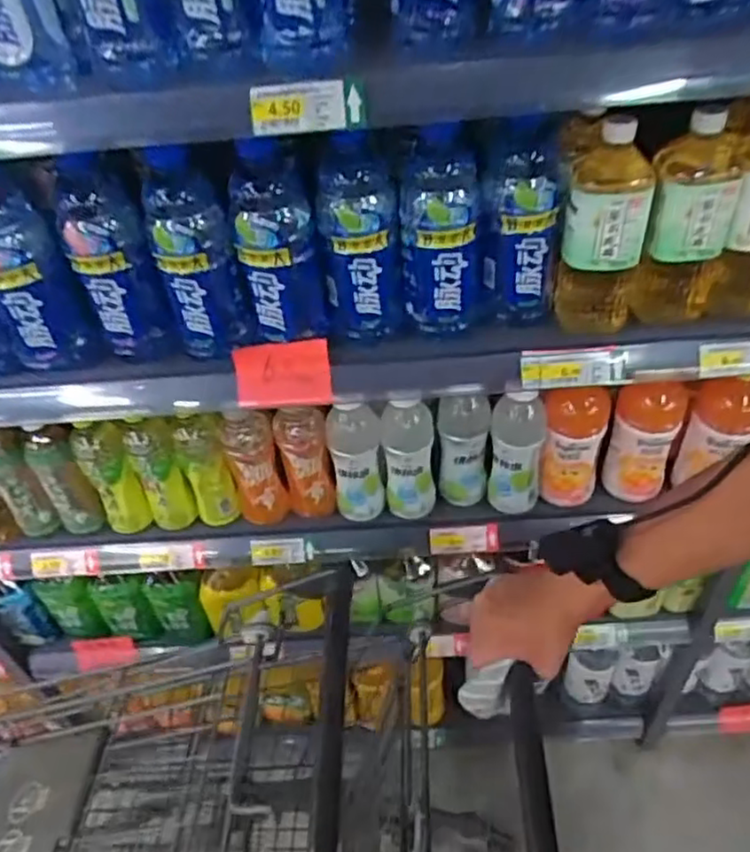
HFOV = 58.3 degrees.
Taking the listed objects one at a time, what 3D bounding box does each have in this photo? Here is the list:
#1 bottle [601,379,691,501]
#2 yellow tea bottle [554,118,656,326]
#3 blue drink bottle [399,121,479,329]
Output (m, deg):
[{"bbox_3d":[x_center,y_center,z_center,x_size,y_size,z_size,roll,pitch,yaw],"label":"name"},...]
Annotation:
[{"bbox_3d":[0.358,0.017,0.894,0.074,0.176,0.067,21,49,26],"label":"bottle"},{"bbox_3d":[0.239,-0.207,0.704,0.081,0.220,0.090,6,44,13],"label":"yellow tea bottle"},{"bbox_3d":[0.070,-0.200,0.695,0.082,0.210,0.077,-2,43,5],"label":"blue drink bottle"}]

